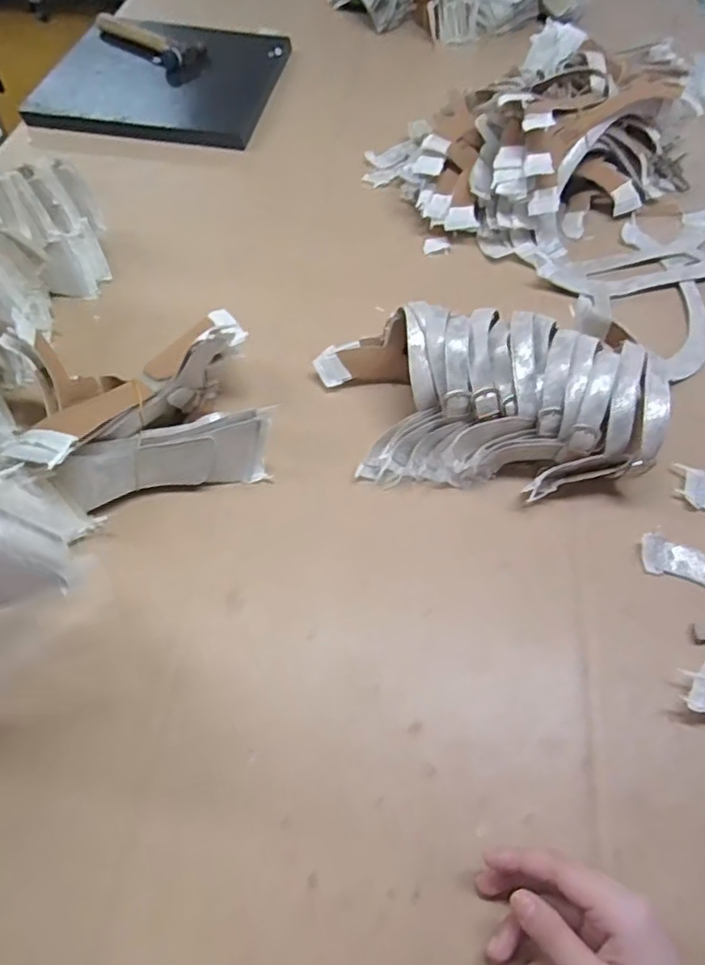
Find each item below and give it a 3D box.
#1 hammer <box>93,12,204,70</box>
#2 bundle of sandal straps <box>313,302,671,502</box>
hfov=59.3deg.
[{"bbox_3d":[-0.315,-0.685,0.944,0.194,0.030,0.073,33,62,17],"label":"hammer"},{"bbox_3d":[0.119,-0.078,0.545,0.300,0.079,0.156,7,57,1],"label":"bundle of sandal straps"}]

